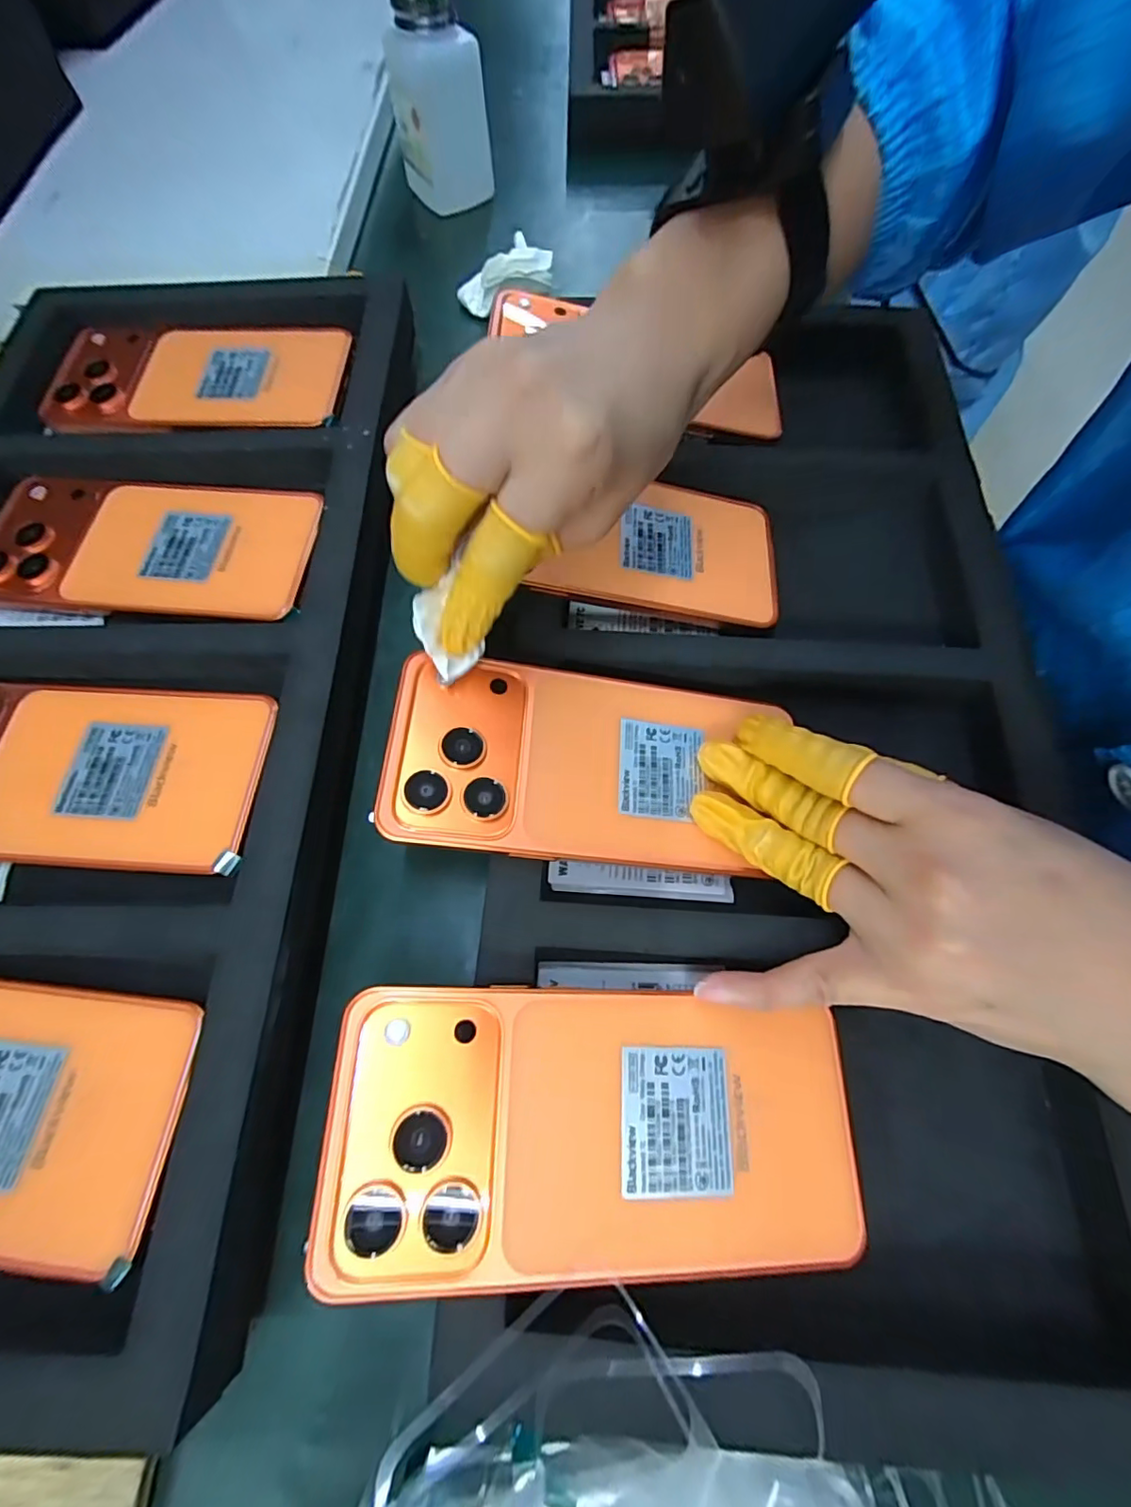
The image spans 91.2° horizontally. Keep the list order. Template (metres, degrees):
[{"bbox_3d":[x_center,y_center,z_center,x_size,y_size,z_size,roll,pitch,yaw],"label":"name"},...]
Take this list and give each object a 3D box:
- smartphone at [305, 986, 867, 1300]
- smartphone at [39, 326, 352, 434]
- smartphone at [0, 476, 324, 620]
[{"bbox_3d":[0.014,0.113,0.168,0.162,0.007,0.074,7,66,-10],"label":"smartphone"},{"bbox_3d":[-0.198,-0.204,0.299,0.151,0.010,0.074,-2,67,1],"label":"smartphone"},{"bbox_3d":[-0.200,-0.101,0.265,0.160,0.010,0.075,3,67,3],"label":"smartphone"}]

